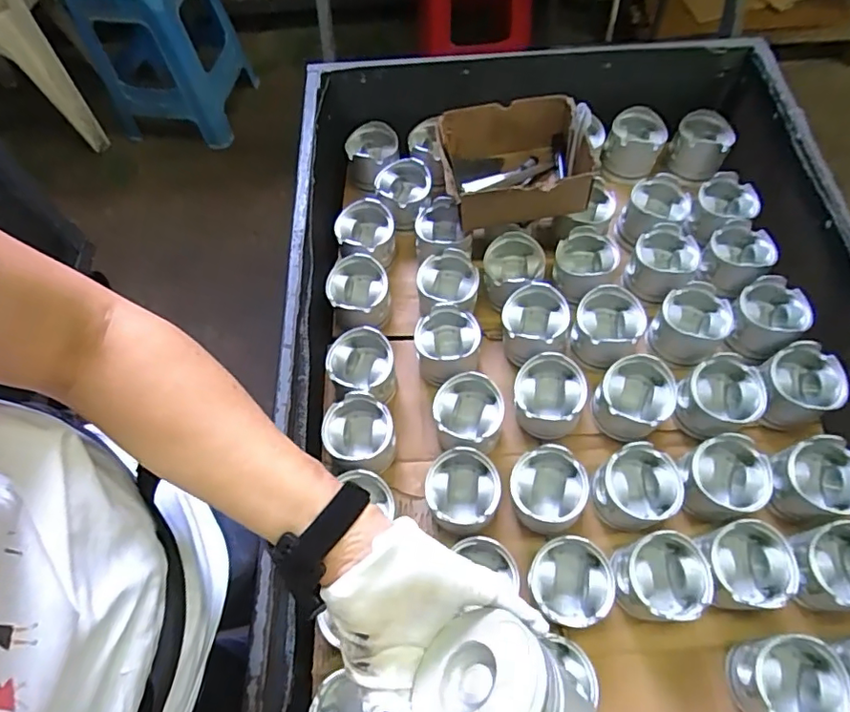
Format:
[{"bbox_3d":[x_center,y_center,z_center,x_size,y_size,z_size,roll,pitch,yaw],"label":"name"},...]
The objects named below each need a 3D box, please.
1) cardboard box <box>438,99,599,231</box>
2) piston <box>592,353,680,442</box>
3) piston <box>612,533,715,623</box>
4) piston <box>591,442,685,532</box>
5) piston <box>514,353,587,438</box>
[{"bbox_3d":[0.142,-0.291,0.844,0.227,0.111,0.176,-4,63,1],"label":"cardboard box"},{"bbox_3d":[0.281,0.059,0.742,0.093,0.079,0.096,-1,63,2],"label":"piston"},{"bbox_3d":[0.278,0.265,0.657,0.103,0.077,0.093,10,64,7],"label":"piston"},{"bbox_3d":[0.267,0.165,0.691,0.091,0.078,0.099,-1,63,2],"label":"piston"},{"bbox_3d":[0.169,0.057,0.746,0.096,0.072,0.096,9,64,7],"label":"piston"}]

